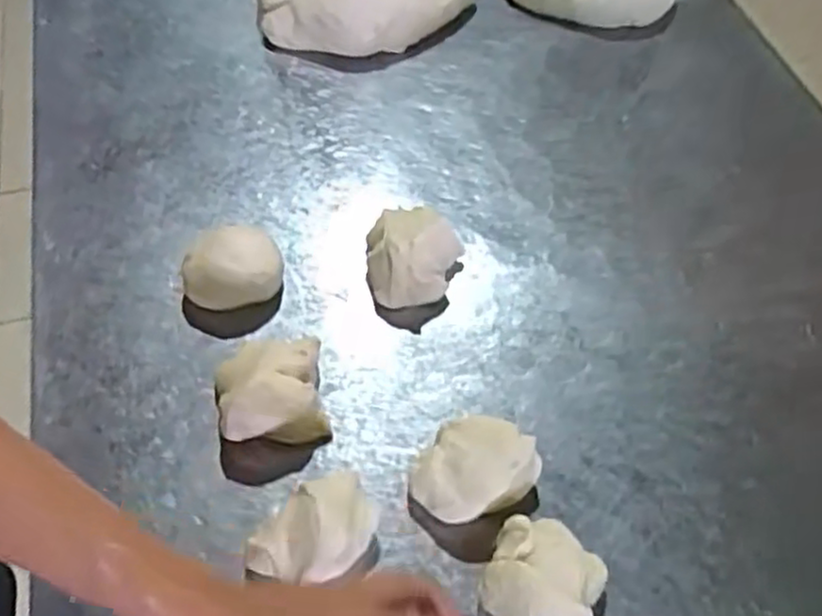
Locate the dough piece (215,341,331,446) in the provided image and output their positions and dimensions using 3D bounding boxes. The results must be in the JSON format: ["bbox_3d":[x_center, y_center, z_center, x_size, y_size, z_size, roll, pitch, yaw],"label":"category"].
[{"bbox_3d":[-0.118,0.065,0.597,0.088,0.057,0.090,-7,59,-8],"label":"dough piece"}]

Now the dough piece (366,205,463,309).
[{"bbox_3d":[0.002,-0.054,0.674,0.089,0.059,0.105,8,58,1],"label":"dough piece"}]

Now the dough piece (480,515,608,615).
[{"bbox_3d":[0.096,0.203,0.526,0.081,0.047,0.084,2,58,-3],"label":"dough piece"}]

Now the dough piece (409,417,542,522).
[{"bbox_3d":[0.051,0.132,0.579,0.080,0.054,0.091,39,63,19],"label":"dough piece"}]

